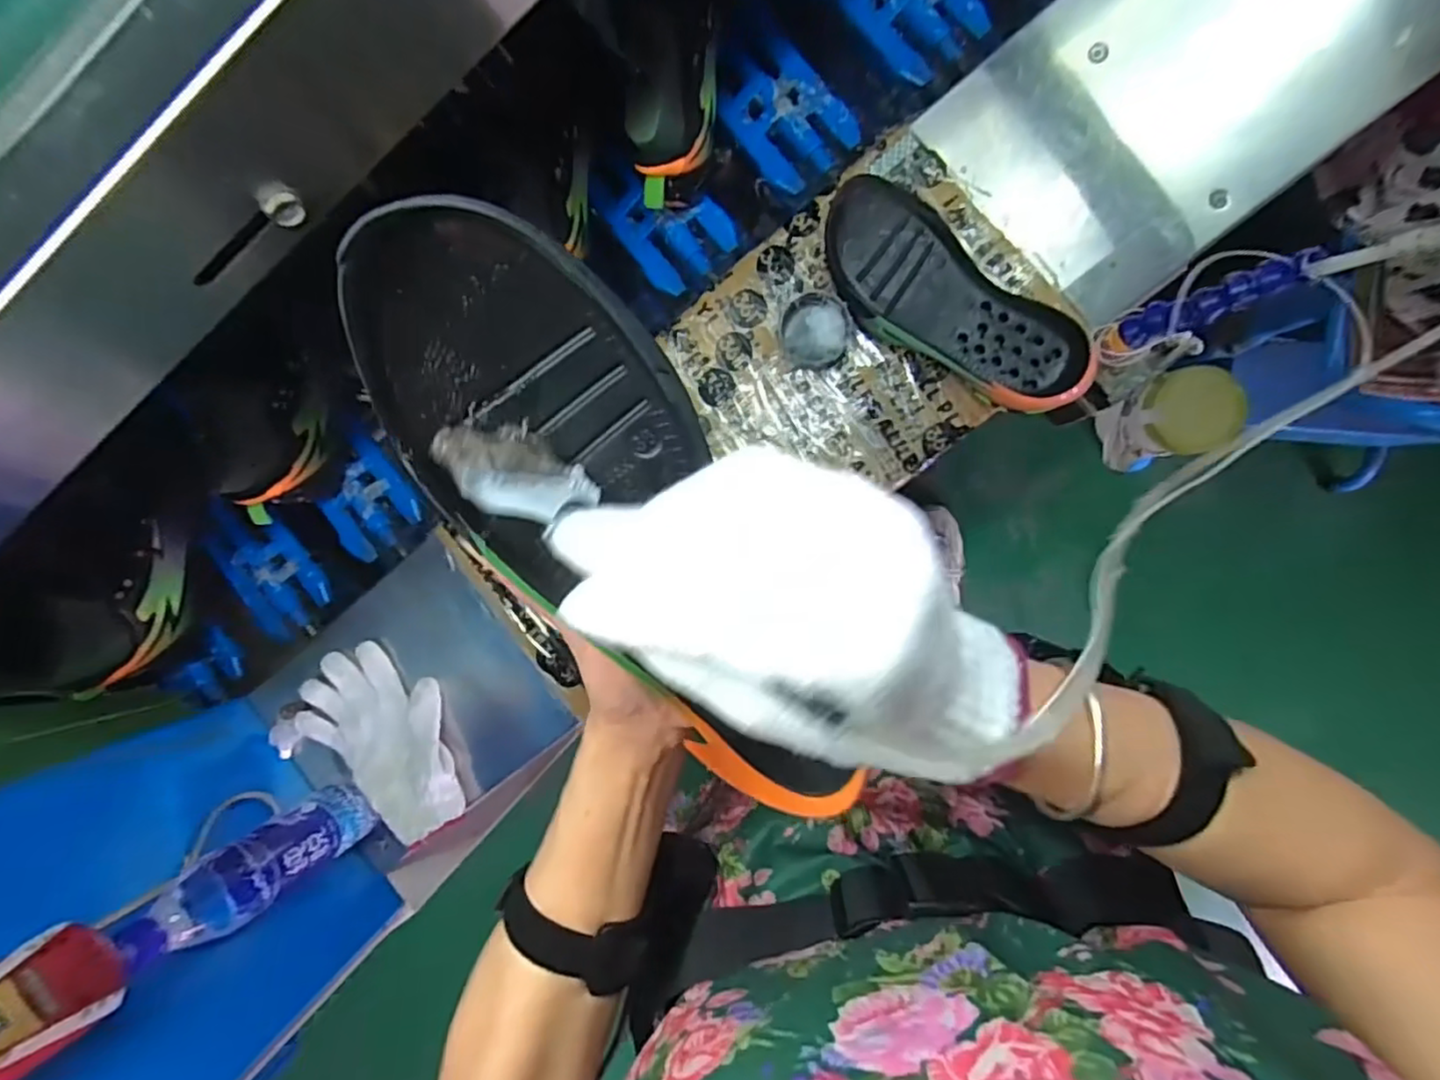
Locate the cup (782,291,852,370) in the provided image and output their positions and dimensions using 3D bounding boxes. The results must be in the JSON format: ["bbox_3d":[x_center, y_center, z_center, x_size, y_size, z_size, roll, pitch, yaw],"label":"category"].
[{"bbox_3d":[0.084,-0.182,0.563,0.057,0.019,0.062,1,96,7],"label":"cup"}]

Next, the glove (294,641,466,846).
[{"bbox_3d":[-0.327,0.193,0.636,0.201,0.037,0.124,40,99,2],"label":"glove"}]

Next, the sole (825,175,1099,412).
[{"bbox_3d":[0.190,-0.197,0.532,0.246,0.055,0.102,36,99,3],"label":"sole"}]

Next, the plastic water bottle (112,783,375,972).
[{"bbox_3d":[-0.393,0.284,0.543,0.053,0.200,0.062,-34,90,9],"label":"plastic water bottle"}]

